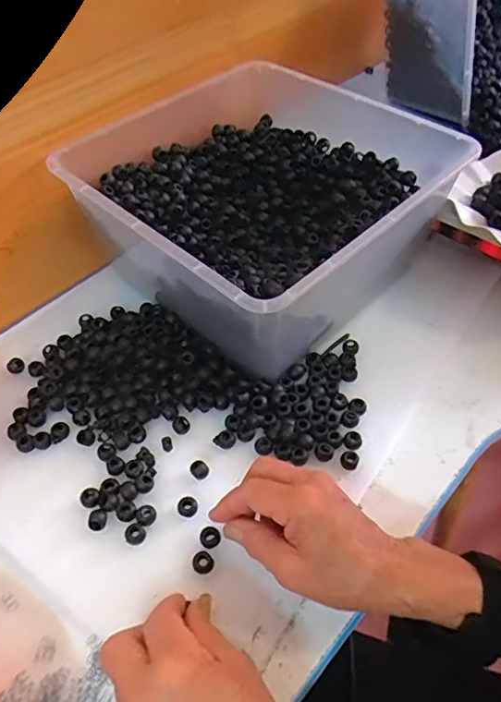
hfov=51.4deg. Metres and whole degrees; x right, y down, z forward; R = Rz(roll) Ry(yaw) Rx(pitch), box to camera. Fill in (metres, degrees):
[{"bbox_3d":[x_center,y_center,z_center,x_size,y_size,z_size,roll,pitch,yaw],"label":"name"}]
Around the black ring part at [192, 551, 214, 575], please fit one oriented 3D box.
[{"bbox_3d":[-0.035,0.154,0.380,0.015,0.006,0.015,-1,50,1],"label":"black ring part"}]

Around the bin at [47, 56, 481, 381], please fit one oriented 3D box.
[{"bbox_3d":[0.008,-0.156,0.522,0.300,0.121,0.303,38,61,24],"label":"bin"}]

